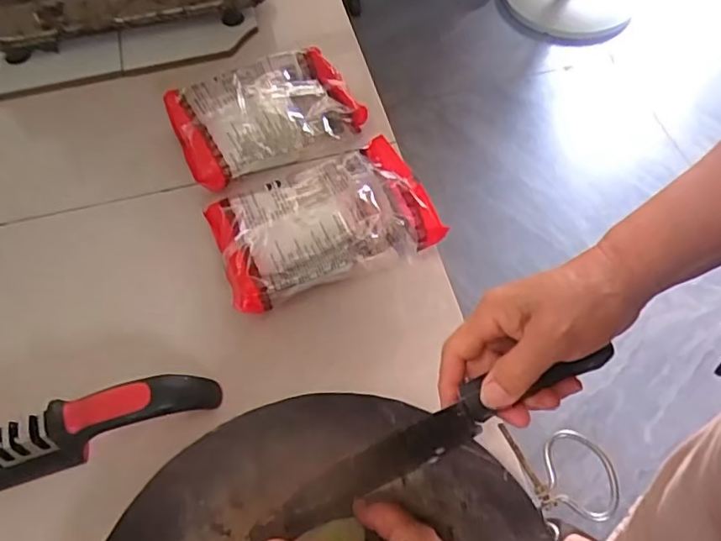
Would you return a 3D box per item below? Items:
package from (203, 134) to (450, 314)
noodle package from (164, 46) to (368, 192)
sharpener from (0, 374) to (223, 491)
[{"bbox_3d":[-0.038,-0.045,0.570,0.195,0.053,0.133,-20,61,-11],"label":"package"},{"bbox_3d":[-0.102,-0.173,0.641,0.194,0.042,0.127,-27,62,-14],"label":"noodle package"},{"bbox_3d":[-0.214,0.124,0.473,0.191,0.052,0.038,-17,60,-9],"label":"sharpener"}]

